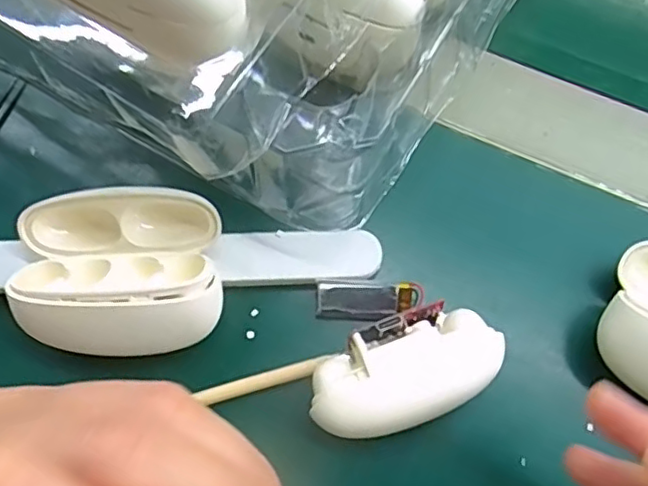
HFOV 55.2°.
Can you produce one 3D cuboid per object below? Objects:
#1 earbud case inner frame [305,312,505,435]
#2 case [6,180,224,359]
[{"bbox_3d":[0.028,0.045,0.209,0.064,0.025,0.030,-14,72,-4],"label":"earbud case inner frame"},{"bbox_3d":[-0.069,0.010,0.214,0.065,0.027,0.057,-2,72,0],"label":"case"}]

